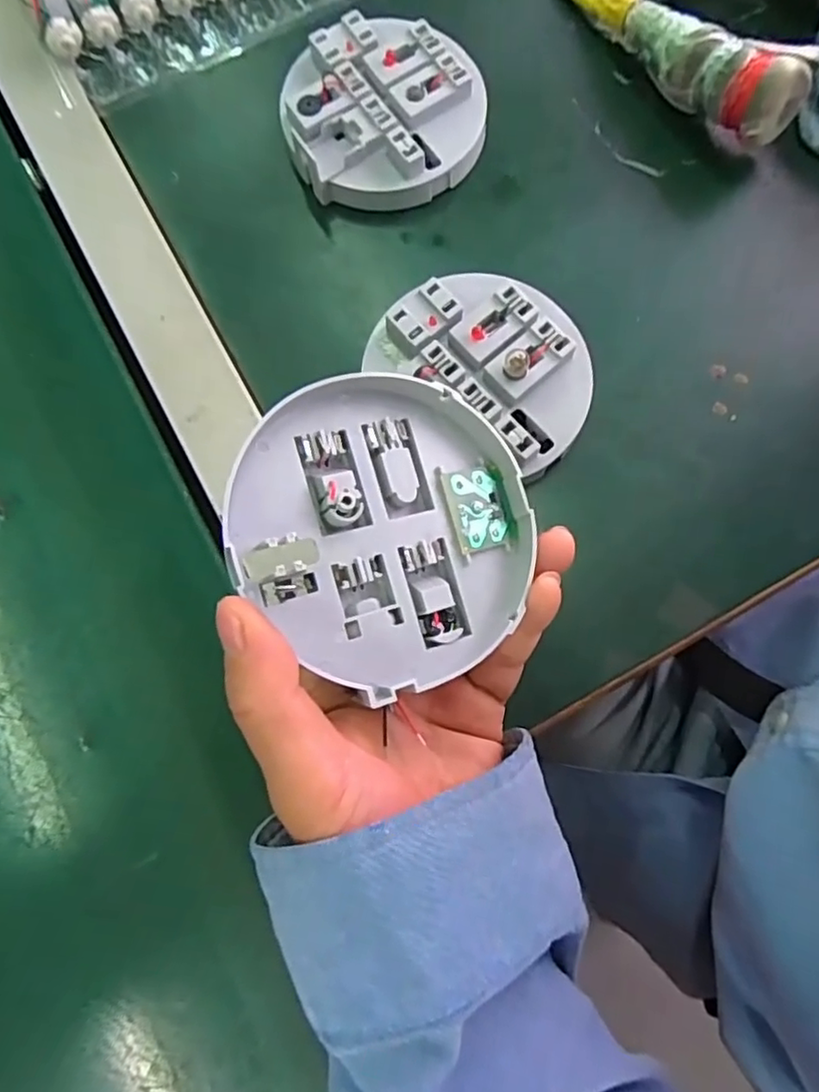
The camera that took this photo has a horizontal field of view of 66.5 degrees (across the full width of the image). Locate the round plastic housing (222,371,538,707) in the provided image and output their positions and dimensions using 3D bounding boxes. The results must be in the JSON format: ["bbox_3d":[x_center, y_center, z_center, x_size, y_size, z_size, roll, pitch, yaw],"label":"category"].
[{"bbox_3d":[-0.007,-0.006,0.213,0.103,0.016,0.102,8,79,-17],"label":"round plastic housing"}]

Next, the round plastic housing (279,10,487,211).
[{"bbox_3d":[-0.014,-0.220,0.317,0.097,0.021,0.093,0,79,1],"label":"round plastic housing"}]

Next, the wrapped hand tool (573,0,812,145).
[{"bbox_3d":[0.130,-0.253,0.315,0.028,0.027,0.147,-37,69,-6],"label":"wrapped hand tool"}]

